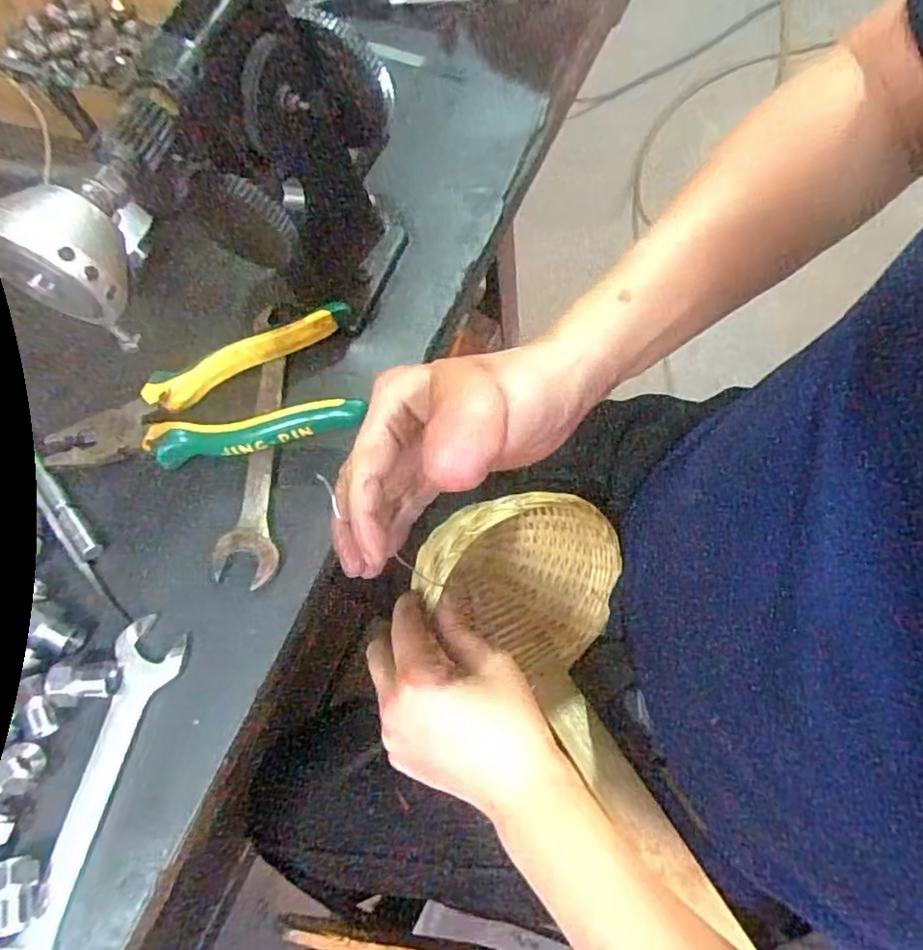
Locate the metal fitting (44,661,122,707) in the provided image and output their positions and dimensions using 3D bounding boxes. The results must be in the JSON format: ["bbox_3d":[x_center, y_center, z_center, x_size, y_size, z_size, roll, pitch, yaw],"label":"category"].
[{"bbox_3d":[-0.195,0.107,0.336,0.032,0.013,0.021,-2,71,0],"label":"metal fitting"}]

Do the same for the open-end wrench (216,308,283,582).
[{"bbox_3d":[-0.124,-0.020,0.384,0.035,0.012,0.169,-5,68,4],"label":"open-end wrench"}]

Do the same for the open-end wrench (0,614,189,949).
[{"bbox_3d":[-0.186,0.165,0.325,0.035,0.006,0.181,12,70,10],"label":"open-end wrench"}]

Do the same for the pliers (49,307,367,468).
[{"bbox_3d":[-0.155,-0.047,0.381,0.183,0.031,0.084,-14,68,0],"label":"pliers"}]

